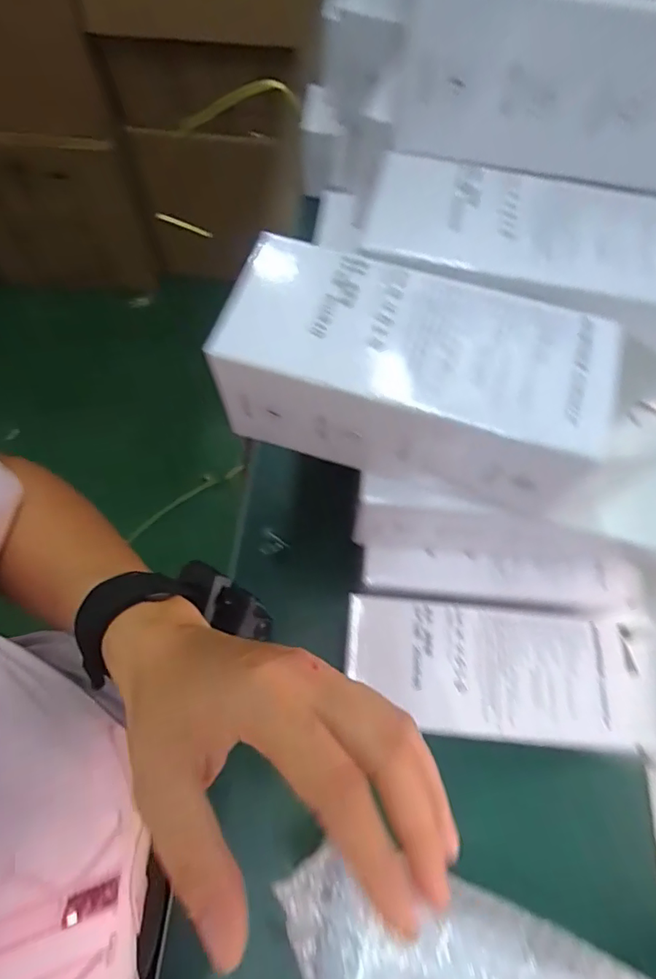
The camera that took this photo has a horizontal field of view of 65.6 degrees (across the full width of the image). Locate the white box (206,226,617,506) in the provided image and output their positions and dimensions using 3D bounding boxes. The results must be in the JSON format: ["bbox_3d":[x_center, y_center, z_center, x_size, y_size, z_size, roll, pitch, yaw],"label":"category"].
[{"bbox_3d":[0.040,-0.049,0.238,0.171,0.070,0.078,19,68,6],"label":"white box"}]

